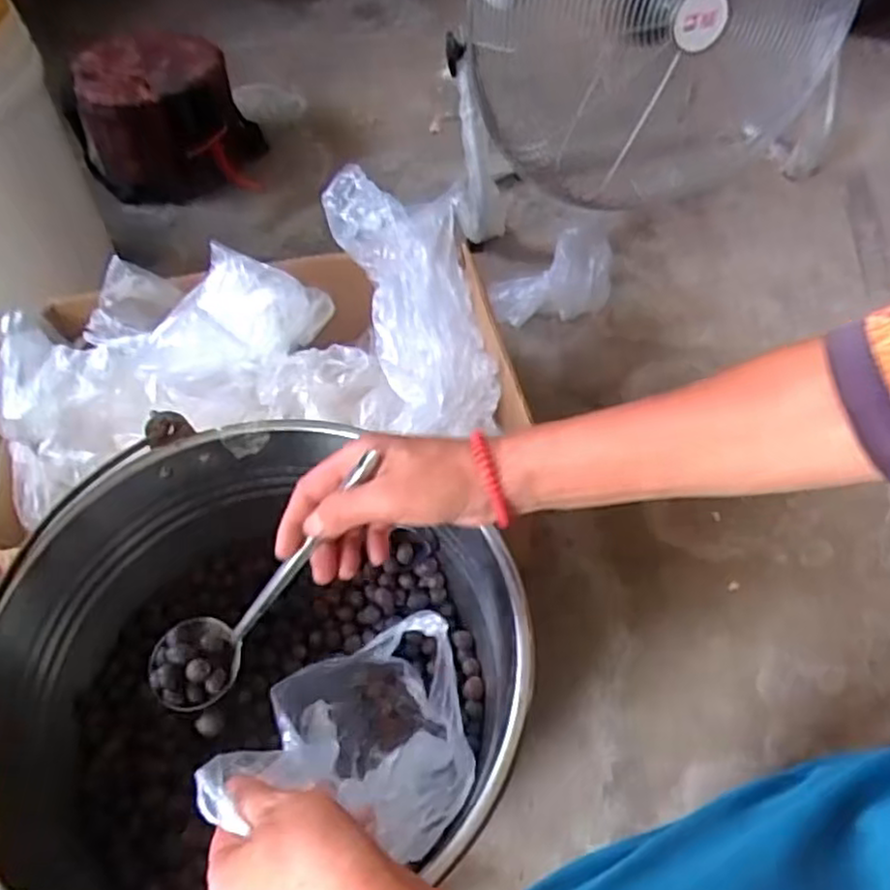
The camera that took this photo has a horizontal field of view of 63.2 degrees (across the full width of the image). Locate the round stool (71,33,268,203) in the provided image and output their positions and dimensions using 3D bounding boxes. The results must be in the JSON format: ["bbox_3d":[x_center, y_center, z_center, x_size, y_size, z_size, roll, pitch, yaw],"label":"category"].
[{"bbox_3d":[-0.480,-0.566,1.260,0.260,0.214,0.223,1,52,2],"label":"round stool"}]

